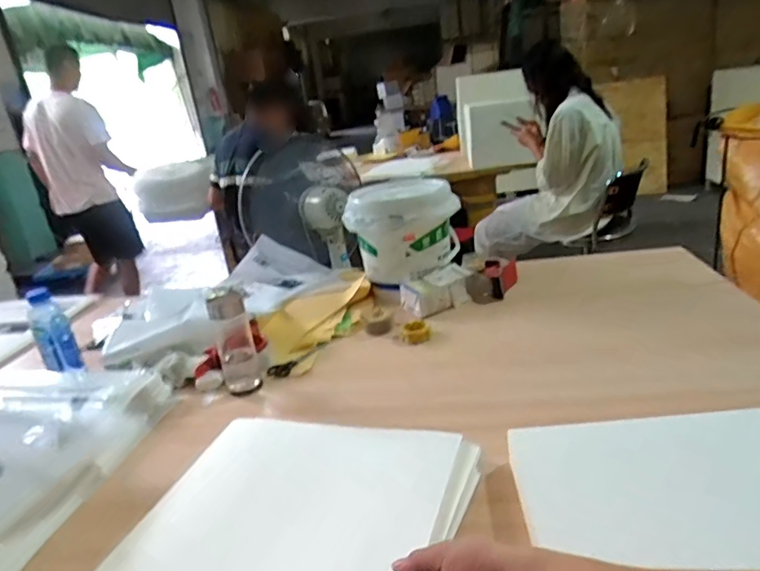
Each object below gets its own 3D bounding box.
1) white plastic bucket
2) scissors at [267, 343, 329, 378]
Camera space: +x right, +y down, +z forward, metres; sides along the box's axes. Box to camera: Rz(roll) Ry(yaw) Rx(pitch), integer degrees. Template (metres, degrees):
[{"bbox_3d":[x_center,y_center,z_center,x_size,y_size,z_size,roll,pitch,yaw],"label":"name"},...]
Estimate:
[{"bbox_3d":[0.066,-0.127,1.287,0.197,0.227,0.234,10,27,40],"label":"white plastic bucket"},{"bbox_3d":[-0.164,0.146,1.075,0.053,0.005,0.160,6,24,32],"label":"scissors"}]

